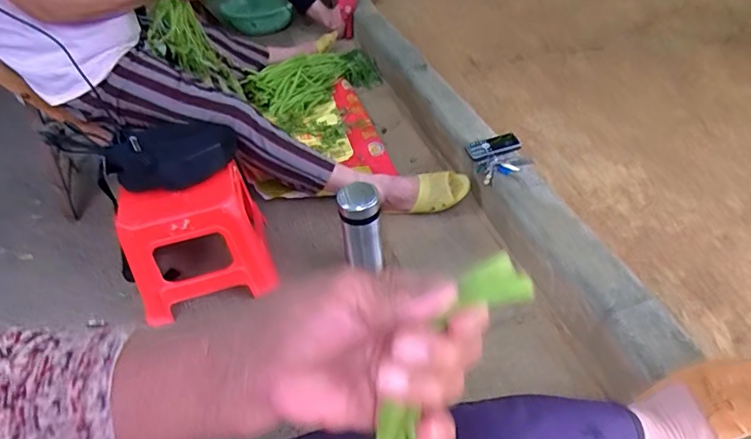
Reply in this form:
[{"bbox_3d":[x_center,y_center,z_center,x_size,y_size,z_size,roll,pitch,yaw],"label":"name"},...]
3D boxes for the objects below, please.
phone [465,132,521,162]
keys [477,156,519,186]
[{"bbox_3d":[0.273,-0.169,1.140,0.120,0.010,0.052,-18,65,-3],"label":"phone"},{"bbox_3d":[0.277,-0.113,1.108,0.076,0.035,0.056,-12,45,-4],"label":"keys"}]

